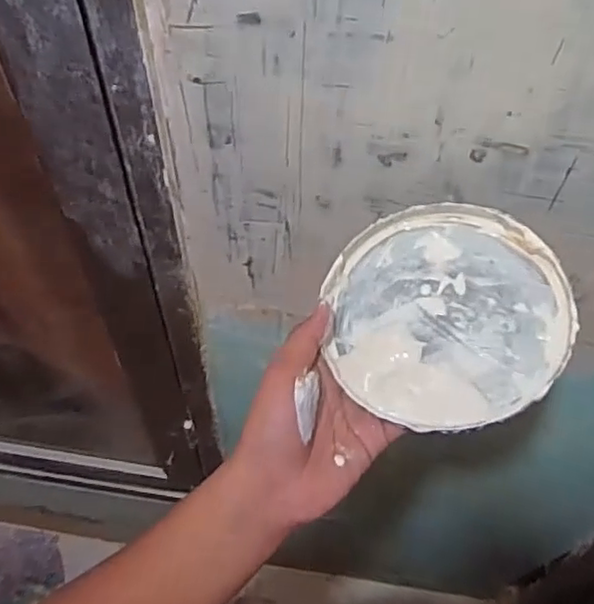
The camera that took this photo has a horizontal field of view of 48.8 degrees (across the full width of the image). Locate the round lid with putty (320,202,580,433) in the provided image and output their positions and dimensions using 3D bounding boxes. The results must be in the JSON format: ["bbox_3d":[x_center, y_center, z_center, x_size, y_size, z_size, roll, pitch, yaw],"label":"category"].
[{"bbox_3d":[0.090,0.007,0.411,0.145,0.014,0.145,-6,64,11],"label":"round lid with putty"}]

